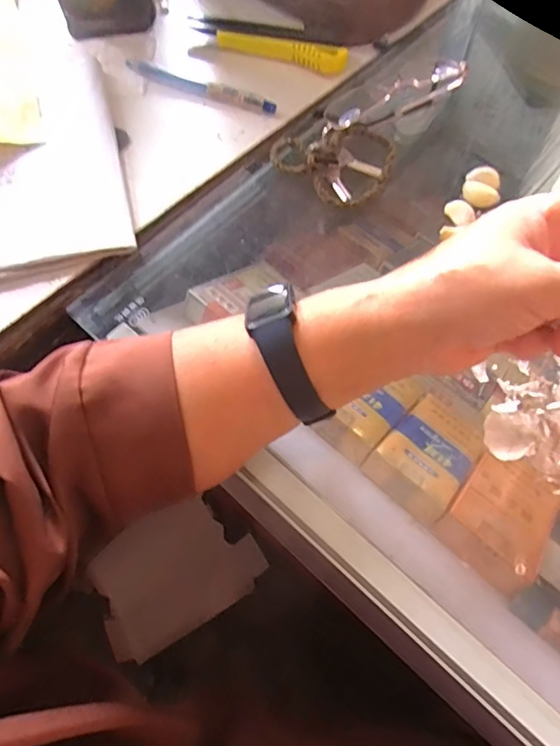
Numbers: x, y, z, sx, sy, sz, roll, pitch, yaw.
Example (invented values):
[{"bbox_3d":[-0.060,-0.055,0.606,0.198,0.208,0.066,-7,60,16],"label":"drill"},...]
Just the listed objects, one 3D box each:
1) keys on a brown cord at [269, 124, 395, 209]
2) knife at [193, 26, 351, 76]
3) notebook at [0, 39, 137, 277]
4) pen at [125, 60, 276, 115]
[{"bbox_3d":[0.043,-0.163,0.375,0.087,0.019,0.074,42,73,18],"label":"keys on a brown cord"},{"bbox_3d":[-0.009,-0.274,0.421,0.132,0.016,0.020,24,69,12],"label":"knife"},{"bbox_3d":[-0.200,-0.163,0.381,0.152,0.015,0.218,-14,66,-5],"label":"notebook"},{"bbox_3d":[-0.066,-0.237,0.415,0.137,0.010,0.013,26,69,13],"label":"pen"}]

